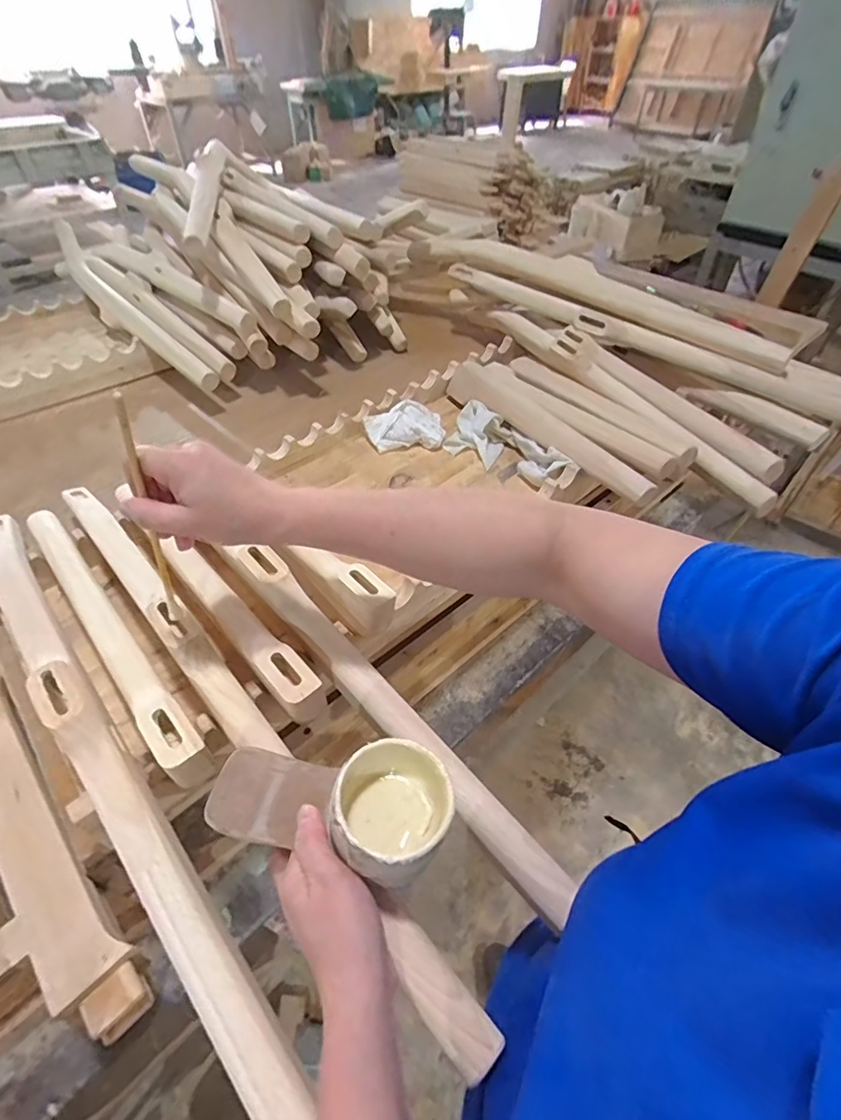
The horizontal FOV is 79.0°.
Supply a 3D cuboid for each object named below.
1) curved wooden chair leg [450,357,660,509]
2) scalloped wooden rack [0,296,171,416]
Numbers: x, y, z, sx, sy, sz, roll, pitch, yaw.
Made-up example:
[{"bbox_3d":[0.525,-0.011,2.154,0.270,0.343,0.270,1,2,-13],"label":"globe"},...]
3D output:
[{"bbox_3d":[0.182,-0.212,0.782,0.059,0.034,0.431,-22,51,-20],"label":"curved wooden chair leg"},{"bbox_3d":[-0.815,-0.401,1.021,0.427,0.064,0.396,-33,55,-27],"label":"scalloped wooden rack"}]

